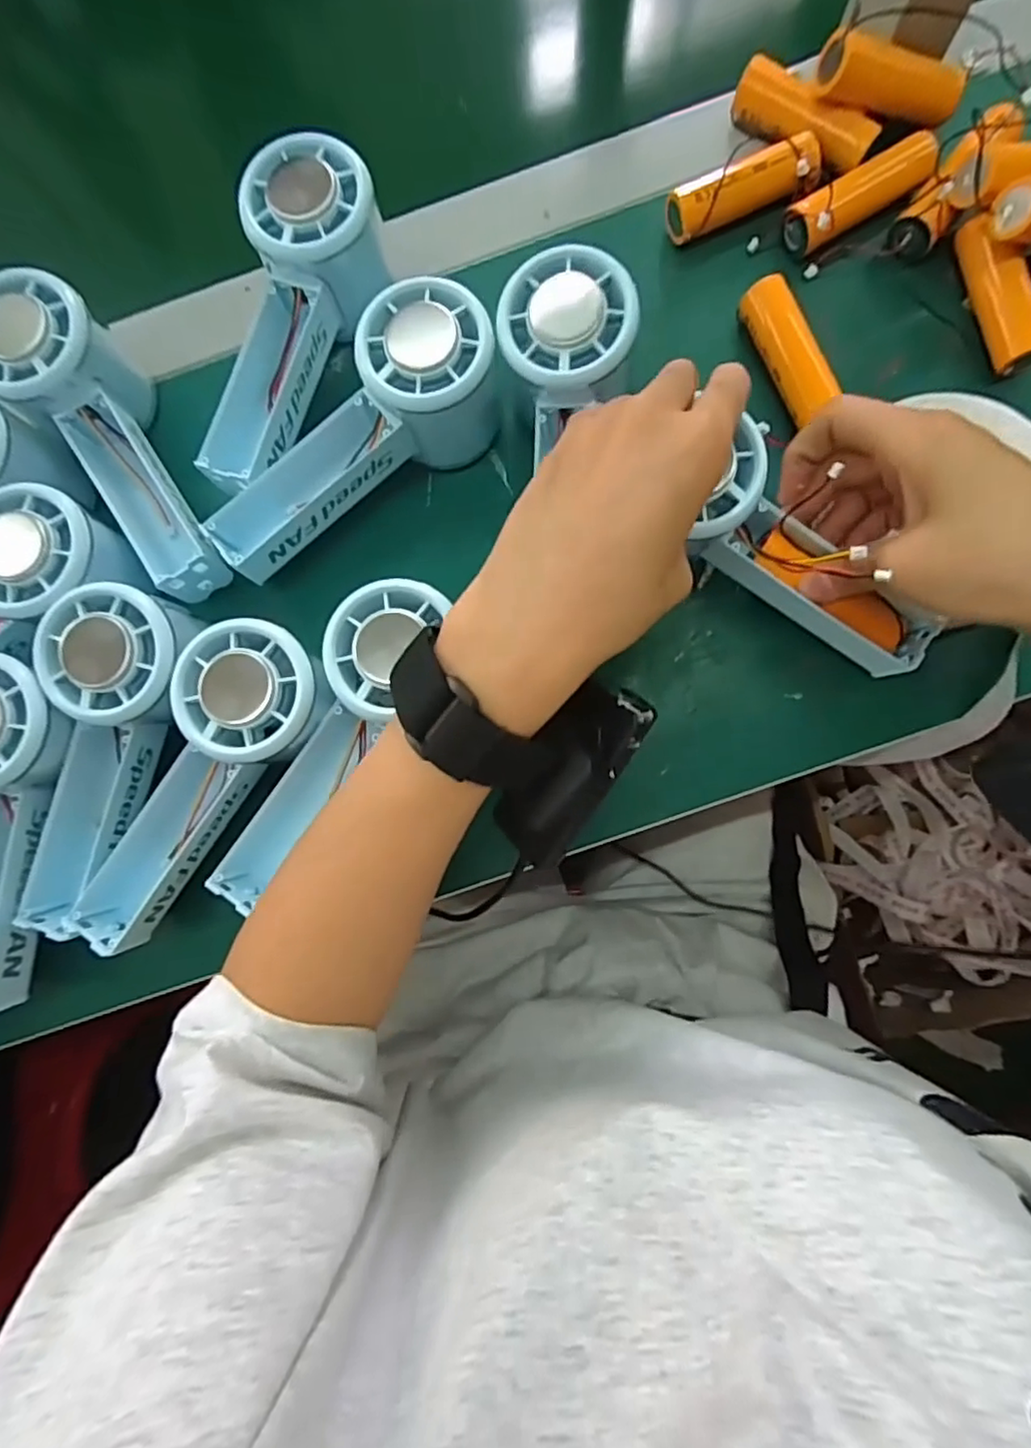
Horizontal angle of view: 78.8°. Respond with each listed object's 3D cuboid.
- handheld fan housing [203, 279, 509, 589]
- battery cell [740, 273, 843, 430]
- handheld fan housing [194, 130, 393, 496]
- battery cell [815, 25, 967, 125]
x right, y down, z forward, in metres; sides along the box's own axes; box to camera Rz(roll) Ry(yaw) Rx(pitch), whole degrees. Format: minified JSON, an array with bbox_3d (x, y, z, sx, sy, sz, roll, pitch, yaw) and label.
[{"bbox_3d":[-0.075,-0.127,0.286,0.149,0.057,0.059,-34,83,-1],"label":"handheld fan housing"},{"bbox_3d":[0.129,-0.177,0.295,0.018,0.018,0.065,-24,83,0],"label":"battery cell"},{"bbox_3d":[-0.104,-0.180,0.280,0.057,0.038,0.149,20,85,5],"label":"handheld fan housing"},{"bbox_3d":[0.177,-0.301,0.293,0.072,0.021,0.015,4,84,-12],"label":"battery cell"}]

